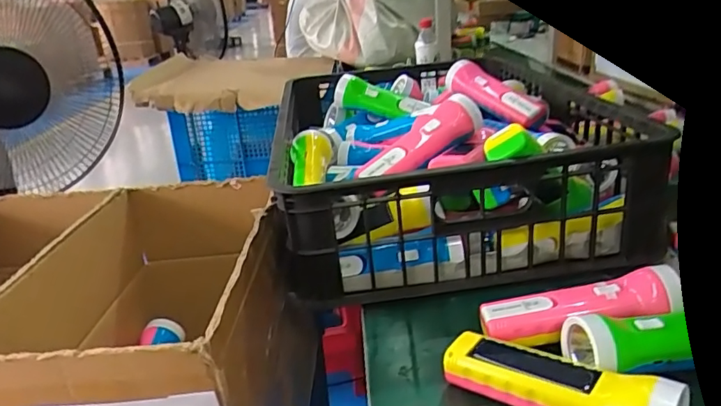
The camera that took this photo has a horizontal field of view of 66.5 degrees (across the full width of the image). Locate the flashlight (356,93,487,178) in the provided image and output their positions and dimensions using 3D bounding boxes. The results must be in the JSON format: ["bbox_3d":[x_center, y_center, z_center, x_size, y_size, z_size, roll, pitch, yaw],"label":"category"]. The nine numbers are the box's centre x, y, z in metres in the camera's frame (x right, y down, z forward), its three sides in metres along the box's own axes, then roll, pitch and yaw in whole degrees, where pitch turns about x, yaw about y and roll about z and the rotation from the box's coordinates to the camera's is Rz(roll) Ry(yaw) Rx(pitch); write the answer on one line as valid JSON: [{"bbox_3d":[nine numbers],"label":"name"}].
[{"bbox_3d":[0.070,-0.073,0.624,0.150,0.044,0.046,-34,31,-14],"label":"flashlight"}]

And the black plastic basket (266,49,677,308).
[{"bbox_3d":[0.091,-0.084,0.759,0.381,0.154,0.535,-5,23,-2],"label":"black plastic basket"}]

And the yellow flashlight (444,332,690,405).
[{"bbox_3d":[0.136,0.130,0.389,0.161,0.055,0.047,16,30,40],"label":"yellow flashlight"}]

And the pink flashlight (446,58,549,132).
[{"bbox_3d":[0.186,-0.150,0.762,0.157,0.047,0.048,39,6,33],"label":"pink flashlight"}]

